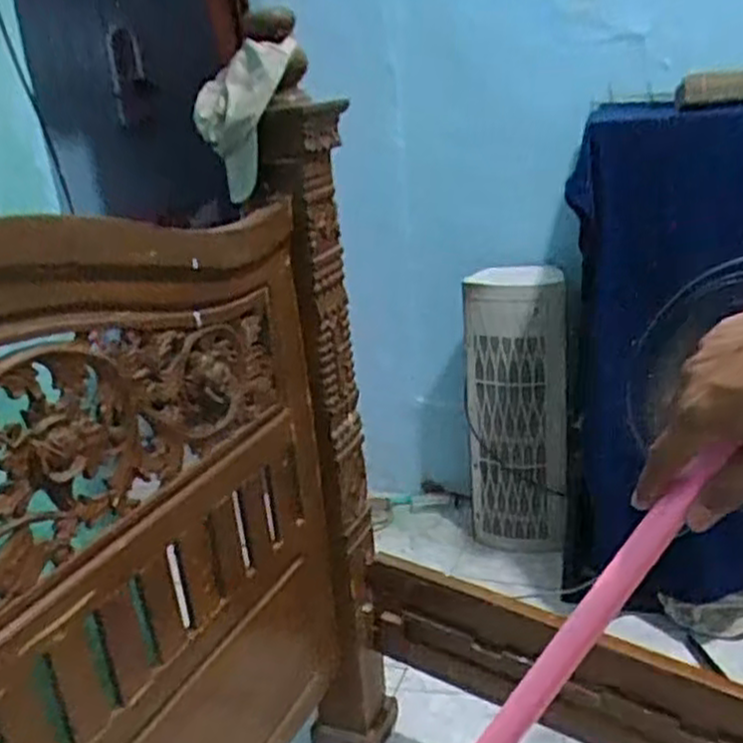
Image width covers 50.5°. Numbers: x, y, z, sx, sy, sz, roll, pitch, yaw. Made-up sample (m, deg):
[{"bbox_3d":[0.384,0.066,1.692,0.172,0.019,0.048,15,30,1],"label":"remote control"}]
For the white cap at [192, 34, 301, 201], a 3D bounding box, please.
[{"bbox_3d":[-0.206,-0.423,1.331,0.174,0.235,0.152,-10,21,-11],"label":"white cap"}]

